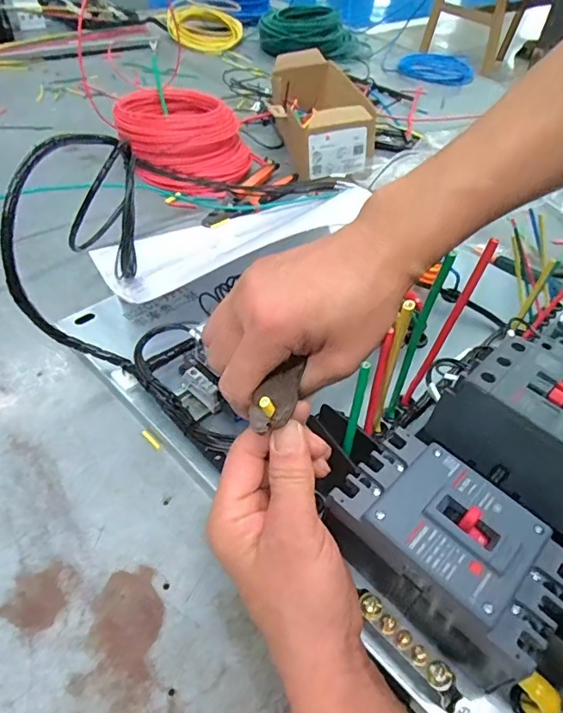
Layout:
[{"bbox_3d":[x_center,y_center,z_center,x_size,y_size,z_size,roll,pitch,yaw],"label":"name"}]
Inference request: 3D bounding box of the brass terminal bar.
[{"bbox_3d":[0.070,0.162,0.279,0.012,0.008,0.060,-34,58,-31],"label":"brass terminal bar"}]

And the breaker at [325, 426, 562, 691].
[{"bbox_3d":[0.097,0.114,0.296,0.078,0.062,0.128,-33,57,-31],"label":"breaker"}]

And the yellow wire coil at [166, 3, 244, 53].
[{"bbox_3d":[-0.185,-0.798,1.179,0.181,0.050,0.193,-5,47,-10],"label":"yellow wire coil"}]

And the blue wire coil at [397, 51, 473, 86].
[{"bbox_3d":[0.344,-0.645,1.093,0.154,0.025,0.144,3,47,-3],"label":"blue wire coil"}]

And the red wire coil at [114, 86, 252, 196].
[{"bbox_3d":[-0.135,-0.308,0.699,0.184,0.069,0.207,-5,48,-11],"label":"red wire coil"}]

